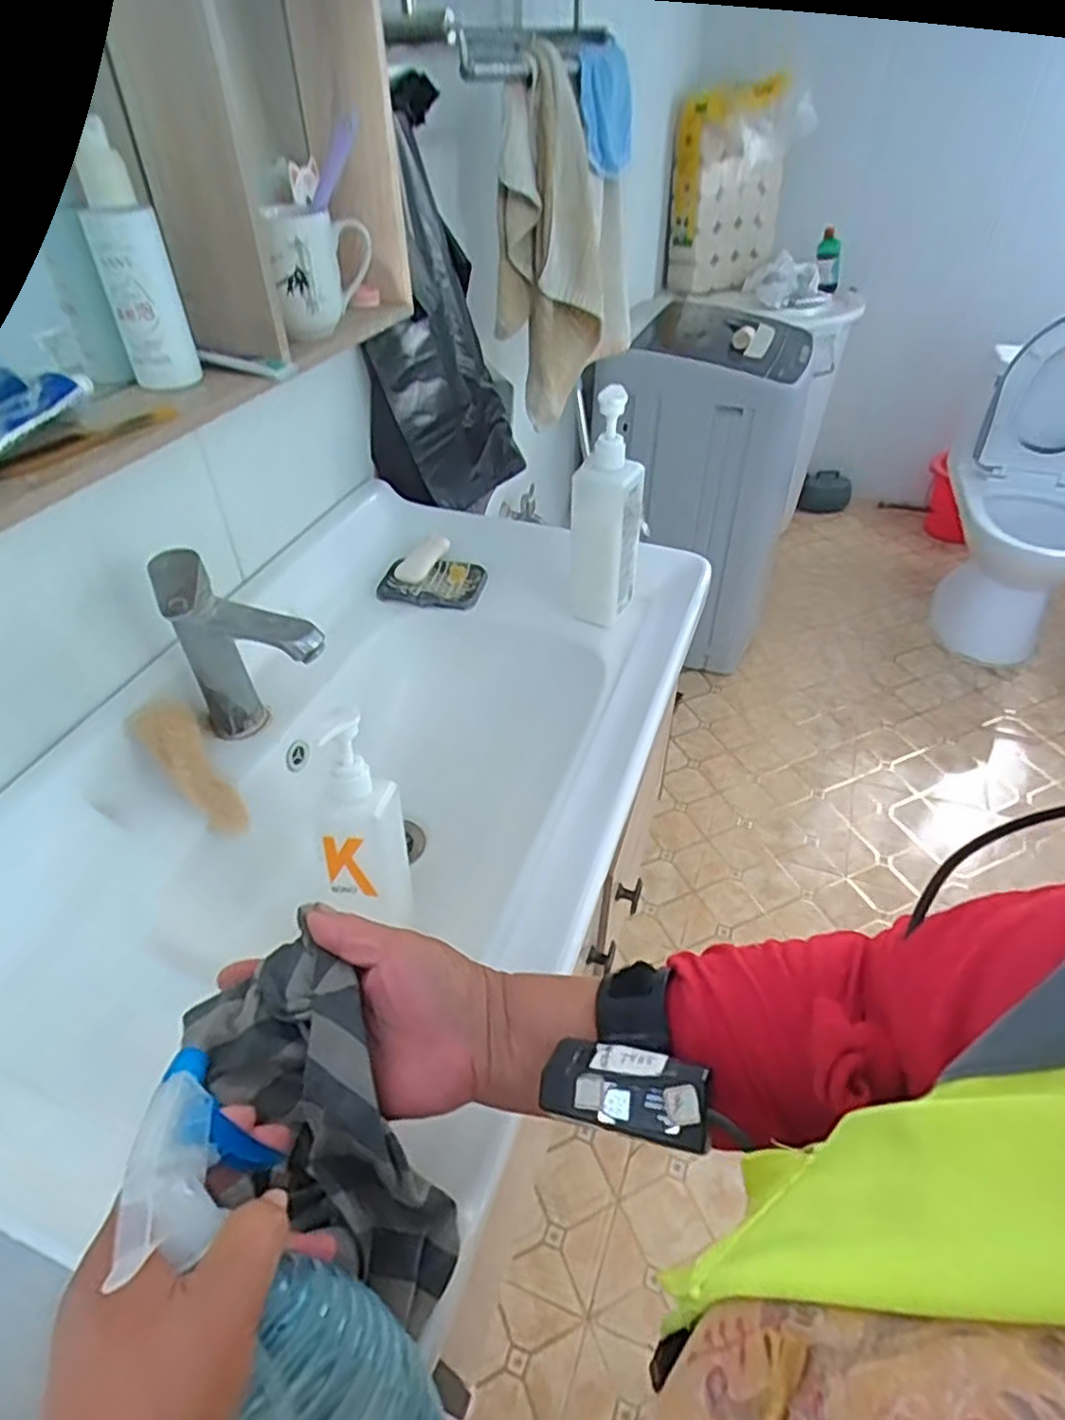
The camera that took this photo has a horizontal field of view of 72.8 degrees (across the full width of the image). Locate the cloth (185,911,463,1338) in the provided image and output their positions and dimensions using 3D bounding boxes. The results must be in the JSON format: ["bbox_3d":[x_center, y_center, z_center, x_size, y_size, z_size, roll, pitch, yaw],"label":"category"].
[{"bbox_3d":[-0.099,0.213,0.357,0.083,0.054,0.179,-29,87,-29],"label":"cloth"}]

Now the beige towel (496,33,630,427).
[{"bbox_3d":[0.036,-0.552,0.894,0.157,0.367,0.104,-1,40,1],"label":"beige towel"}]

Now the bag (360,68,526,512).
[{"bbox_3d":[-0.099,-0.445,0.864,0.216,0.426,0.070,-27,46,-27],"label":"bag"}]

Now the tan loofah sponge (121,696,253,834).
[{"bbox_3d":[-0.301,0.055,0.651,0.053,0.044,0.136,-36,89,-33],"label":"tan loofah sponge"}]

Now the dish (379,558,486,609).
[{"bbox_3d":[-0.120,-0.152,0.866,0.121,0.021,0.079,5,41,8],"label":"dish"}]

